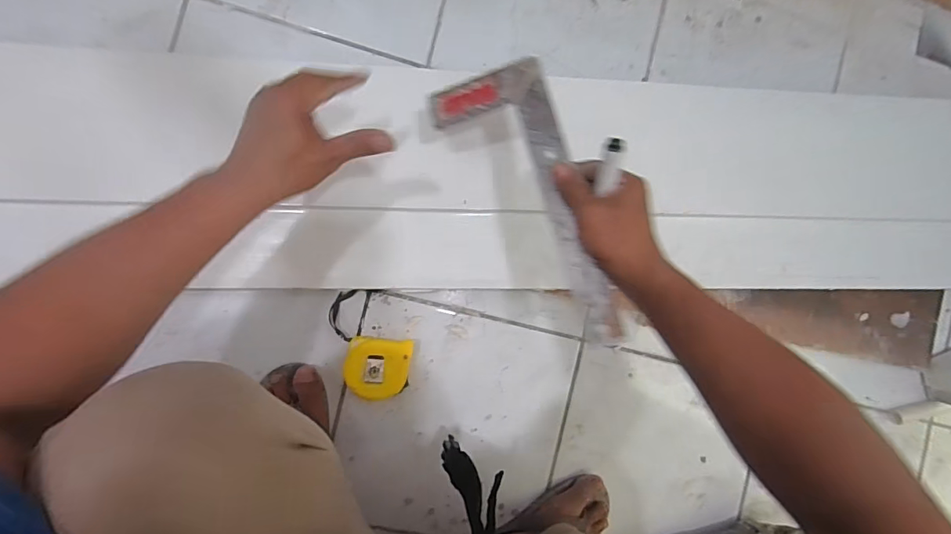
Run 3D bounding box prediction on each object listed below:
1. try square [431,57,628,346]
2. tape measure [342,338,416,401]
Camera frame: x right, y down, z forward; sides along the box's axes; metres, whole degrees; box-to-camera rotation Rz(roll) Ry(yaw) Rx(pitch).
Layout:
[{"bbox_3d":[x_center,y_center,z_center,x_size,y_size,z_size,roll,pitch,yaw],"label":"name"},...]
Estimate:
[{"bbox_3d":[0.044,-0.060,0.463,0.115,0.010,0.293,-17,78,14],"label":"try square"},{"bbox_3d":[-0.120,0.123,0.589,0.077,0.044,0.069,6,90,-9],"label":"tape measure"}]

